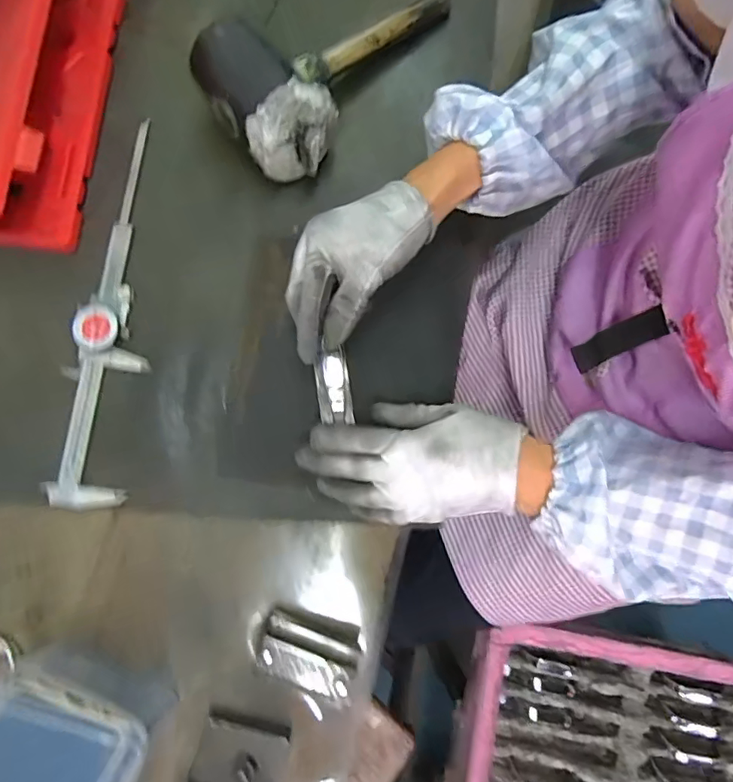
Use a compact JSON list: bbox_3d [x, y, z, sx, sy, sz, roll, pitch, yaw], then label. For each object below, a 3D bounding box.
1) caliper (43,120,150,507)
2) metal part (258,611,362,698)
[{"bbox_3d":[-0.207,-0.069,0.428,0.057,0.019,0.320,6,81,0],"label":"caliper"},{"bbox_3d":[-0.040,0.185,0.374,0.066,0.058,0.036,19,81,2],"label":"metal part"}]

